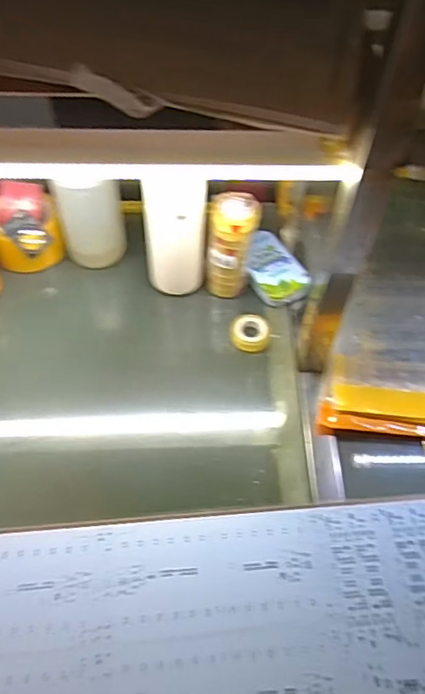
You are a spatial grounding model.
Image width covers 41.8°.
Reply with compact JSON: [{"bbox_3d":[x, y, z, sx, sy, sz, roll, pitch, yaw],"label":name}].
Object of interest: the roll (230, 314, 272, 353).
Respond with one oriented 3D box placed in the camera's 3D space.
[{"bbox_3d":[0.047,-0.017,0.674,0.049,0.015,0.046,1,58,-2],"label":"roll"}]

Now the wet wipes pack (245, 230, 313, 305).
[{"bbox_3d":[0.076,-0.105,0.714,0.062,0.020,0.111,-20,61,-14],"label":"wet wipes pack"}]

